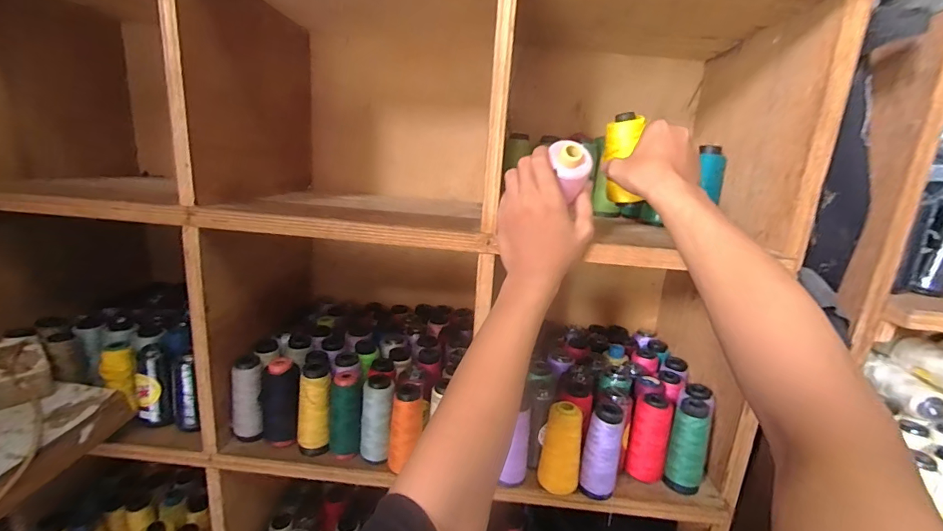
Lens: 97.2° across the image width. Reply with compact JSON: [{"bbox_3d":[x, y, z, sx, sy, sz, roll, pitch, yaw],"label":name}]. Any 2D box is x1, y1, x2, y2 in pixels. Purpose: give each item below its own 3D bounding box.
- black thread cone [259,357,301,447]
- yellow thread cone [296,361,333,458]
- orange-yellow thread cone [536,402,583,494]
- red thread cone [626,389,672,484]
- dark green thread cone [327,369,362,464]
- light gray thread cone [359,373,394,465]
[{"bbox_3d":[-0.256,0.186,0.558,0.047,0.109,0.043,-4,17,-29],"label":"black thread cone"},{"bbox_3d":[-0.211,0.193,0.560,0.043,0.114,0.043,-1,16,-19],"label":"yellow thread cone"},{"bbox_3d":[0.112,0.228,0.518,0.047,0.107,0.040,15,18,34],"label":"orange-yellow thread cone"},{"bbox_3d":[0.237,0.230,0.555,0.048,0.107,0.039,13,17,29],"label":"red thread cone"},{"bbox_3d":[-0.166,0.198,0.549,0.039,0.109,0.032,-1,16,-19],"label":"dark green thread cone"},{"bbox_3d":[-0.124,0.200,0.540,0.038,0.110,0.031,0,16,-14],"label":"light gray thread cone"}]

